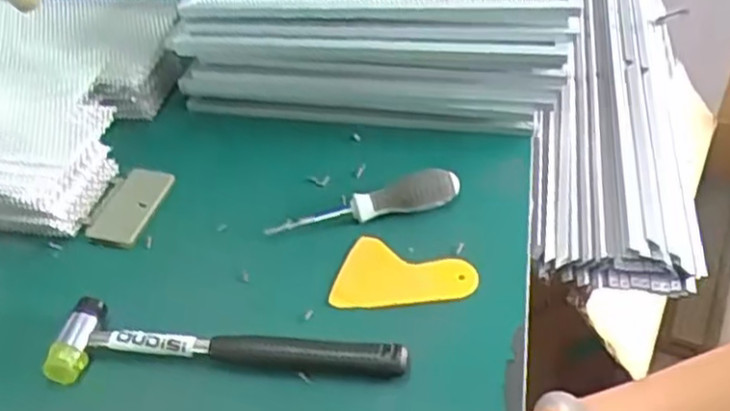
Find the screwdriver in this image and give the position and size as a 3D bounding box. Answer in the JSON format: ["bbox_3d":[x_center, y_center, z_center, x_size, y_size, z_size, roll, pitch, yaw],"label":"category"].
[{"bbox_3d":[-0.002,-0.006,0.596,0.155,0.030,0.027,-9,43,-2],"label":"screwdriver"}]

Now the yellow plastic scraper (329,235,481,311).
[{"bbox_3d":[0.030,0.056,0.552,0.099,0.010,0.066,11,46,18],"label":"yellow plastic scraper"}]

